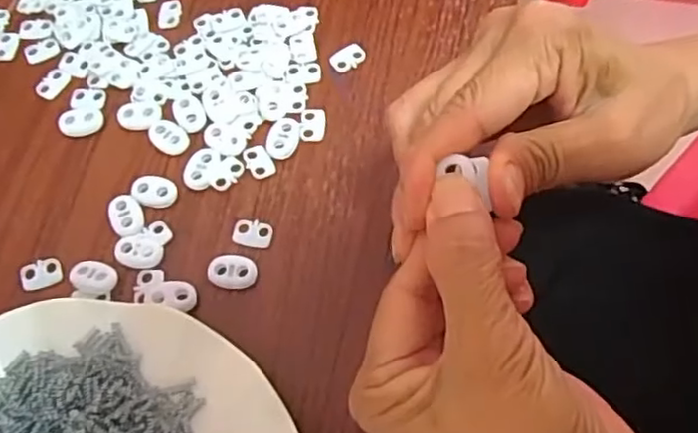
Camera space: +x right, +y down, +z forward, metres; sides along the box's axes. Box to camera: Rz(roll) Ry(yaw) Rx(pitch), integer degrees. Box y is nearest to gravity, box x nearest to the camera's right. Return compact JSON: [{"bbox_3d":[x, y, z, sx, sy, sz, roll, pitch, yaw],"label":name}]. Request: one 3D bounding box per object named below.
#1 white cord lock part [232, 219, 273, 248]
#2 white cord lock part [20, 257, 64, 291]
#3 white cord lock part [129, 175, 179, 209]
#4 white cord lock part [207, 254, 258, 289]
[{"bbox_3d":[-0.046,0.007,0.314,0.019,0.004,0.013,7,66,6],"label":"white cord lock part"},{"bbox_3d":[-0.147,0.027,0.313,0.020,0.004,0.014,-17,66,-5],"label":"white cord lock part"},{"bbox_3d":[-0.096,-0.013,0.325,0.022,0.004,0.015,6,66,5],"label":"white cord lock part"},{"bbox_3d":[-0.054,0.025,0.306,0.023,0.004,0.016,8,66,6],"label":"white cord lock part"}]

